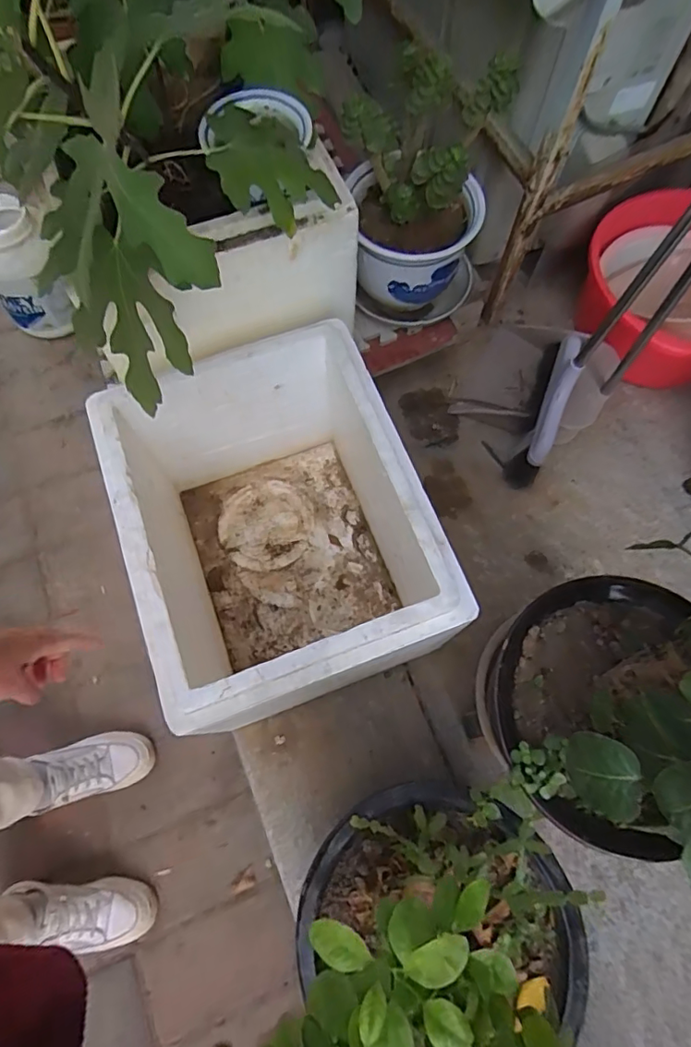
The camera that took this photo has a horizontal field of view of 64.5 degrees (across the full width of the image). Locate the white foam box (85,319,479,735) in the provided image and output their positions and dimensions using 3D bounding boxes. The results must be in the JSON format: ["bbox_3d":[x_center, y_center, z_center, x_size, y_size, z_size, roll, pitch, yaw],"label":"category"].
[{"bbox_3d":[-0.091,0.017,0.834,0.406,0.319,0.454,-19,71,-8],"label":"white foam box"}]

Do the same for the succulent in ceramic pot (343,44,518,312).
[{"bbox_3d":[0.112,-0.529,0.871,0.216,0.316,0.214,7,70,1],"label":"succulent in ceramic pot"}]

